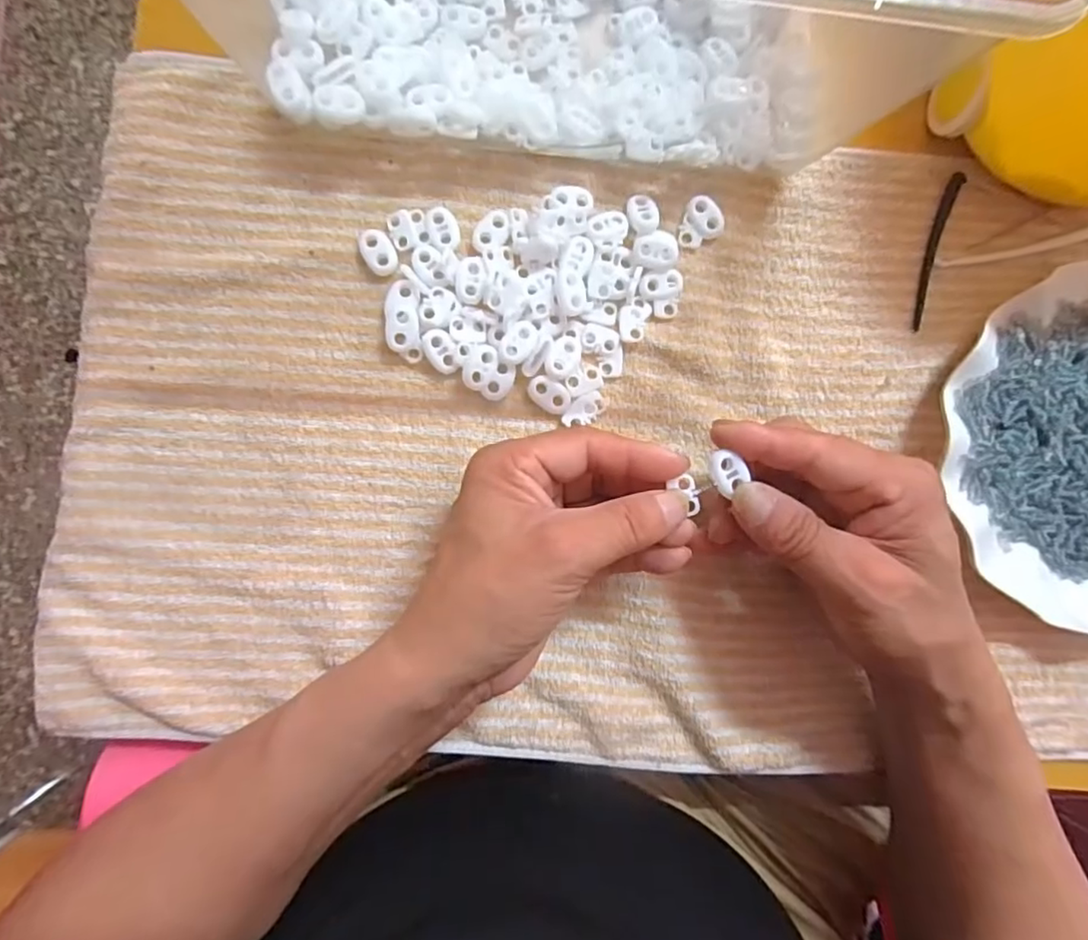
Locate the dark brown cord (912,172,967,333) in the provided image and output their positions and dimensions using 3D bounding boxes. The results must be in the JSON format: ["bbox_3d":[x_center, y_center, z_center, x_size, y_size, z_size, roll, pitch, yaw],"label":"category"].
[{"bbox_3d":[0.208,-0.117,0.325,0.010,0.004,0.086,16,88,-6],"label":"dark brown cord"}]

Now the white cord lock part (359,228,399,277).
[{"bbox_3d":[-0.080,-0.106,0.297,0.015,0.005,0.023,-31,93,-5],"label":"white cord lock part"}]

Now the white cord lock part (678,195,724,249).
[{"bbox_3d":[0.081,-0.126,0.311,0.021,0.006,0.026,18,88,-6],"label":"white cord lock part"}]

